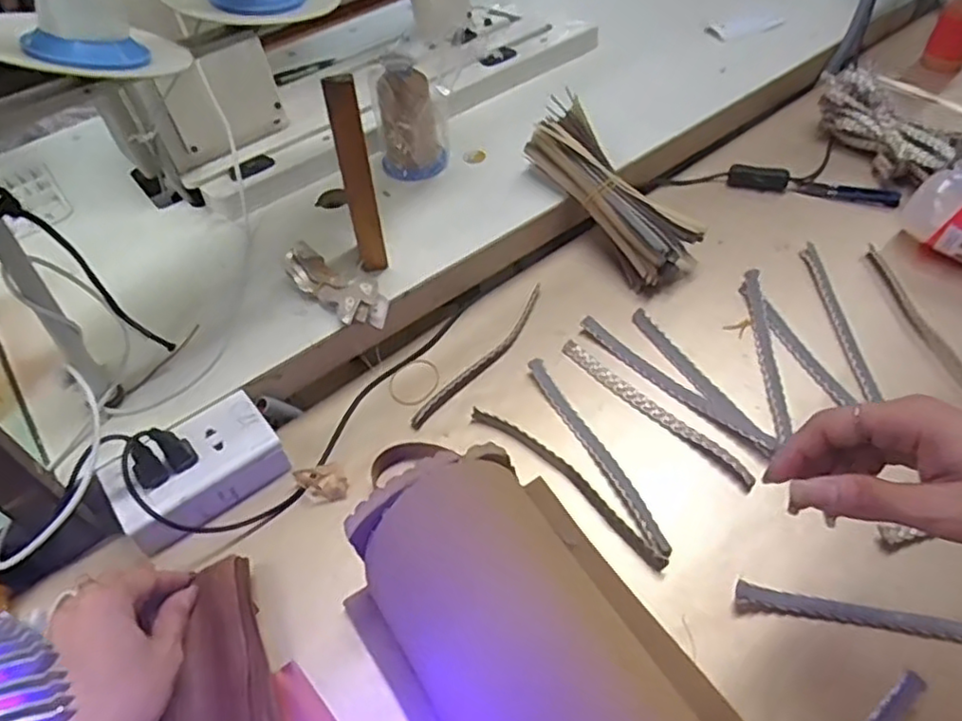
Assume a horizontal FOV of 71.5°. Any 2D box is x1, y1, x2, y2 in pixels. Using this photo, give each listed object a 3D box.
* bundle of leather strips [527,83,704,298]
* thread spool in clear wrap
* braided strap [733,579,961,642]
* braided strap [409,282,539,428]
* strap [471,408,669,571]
[{"bbox_3d":[0.126,-0.167,0.656,0.071,0.050,0.209,-29,71,-19],"label":"bundle of leather strips"},{"bbox_3d":[-0.071,-0.245,0.677,0.068,0.118,0.068,-1,51,1],"label":"thread spool in clear wrap"},{"bbox_3d":[0.260,0.166,0.423,0.189,0.014,0.012,8,52,9],"label":"braided strap"},{"bbox_3d":[0.005,-0.004,0.589,0.021,0.008,0.183,29,58,26],"label":"braided strap"},{"bbox_3d":[0.064,0.087,0.501,0.184,0.012,0.020,37,62,27],"label":"strap"}]

